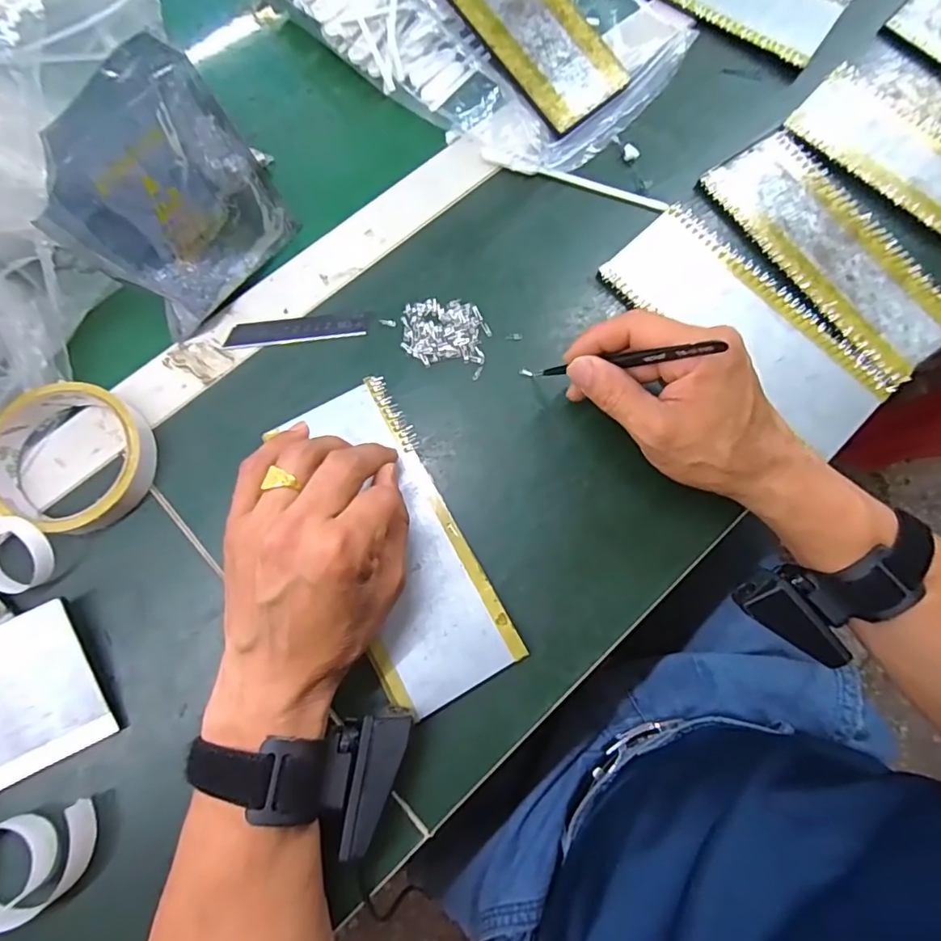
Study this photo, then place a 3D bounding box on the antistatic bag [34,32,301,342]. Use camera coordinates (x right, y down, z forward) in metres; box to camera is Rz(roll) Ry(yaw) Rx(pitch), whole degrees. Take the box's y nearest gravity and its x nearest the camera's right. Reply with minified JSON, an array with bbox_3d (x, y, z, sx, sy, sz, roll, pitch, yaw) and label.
[{"bbox_3d":[-0.174,-0.159,0.315,0.028,0.124,0.117,34,81,24],"label":"antistatic bag"}]

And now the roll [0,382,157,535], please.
[{"bbox_3d":[-0.245,-0.008,0.325,0.088,0.033,0.087,0,78,0],"label":"roll"}]

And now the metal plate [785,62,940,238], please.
[{"bbox_3d":[0.344,-0.233,0.401,0.199,0.006,0.087,43,81,8],"label":"metal plate"}]

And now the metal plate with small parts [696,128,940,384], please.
[{"bbox_3d":[0.263,-0.161,0.383,0.083,0.005,0.199,-34,80,-7],"label":"metal plate with small parts"}]

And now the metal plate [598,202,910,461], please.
[{"bbox_3d":[0.193,-0.101,0.370,0.082,0.006,0.199,-44,82,-9],"label":"metal plate"}]

